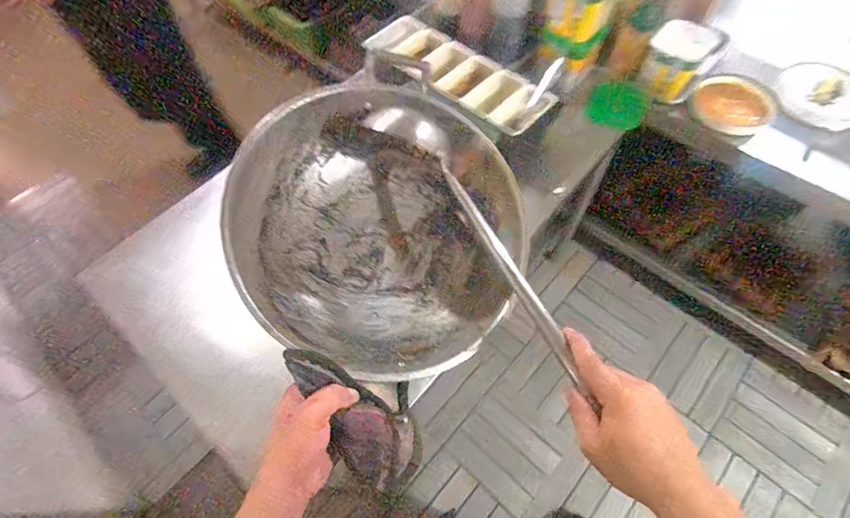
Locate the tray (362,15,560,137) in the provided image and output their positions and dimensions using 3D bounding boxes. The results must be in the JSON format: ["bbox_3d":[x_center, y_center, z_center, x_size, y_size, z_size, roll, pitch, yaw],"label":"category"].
[{"bbox_3d":[0.064,-0.421,0.955,0.167,0.063,0.463,-40,68,-19],"label":"tray"}]

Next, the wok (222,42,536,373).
[{"bbox_3d":[-0.051,-0.050,0.535,0.362,0.125,0.362,4,77,-19],"label":"wok"}]

